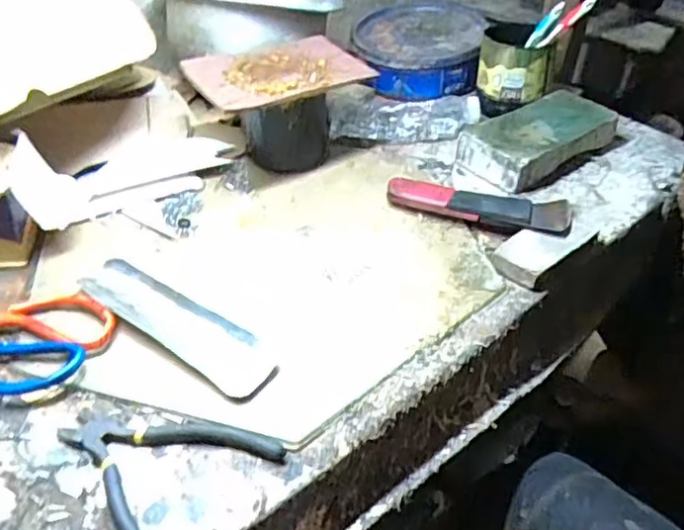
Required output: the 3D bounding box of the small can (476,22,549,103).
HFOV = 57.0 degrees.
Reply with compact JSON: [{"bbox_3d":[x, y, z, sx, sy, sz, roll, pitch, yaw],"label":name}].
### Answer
[{"bbox_3d":[0.209,-0.246,0.768,0.072,0.074,0.066,5,39,2],"label":"small can"}]

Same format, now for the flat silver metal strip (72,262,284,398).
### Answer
[{"bbox_3d":[-0.134,0.045,0.506,0.187,0.014,0.048,26,46,28],"label":"flat silver metal strip"}]

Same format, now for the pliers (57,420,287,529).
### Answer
[{"bbox_3d":[-0.122,0.130,0.413,0.133,0.011,0.103,21,44,24],"label":"pliers"}]

